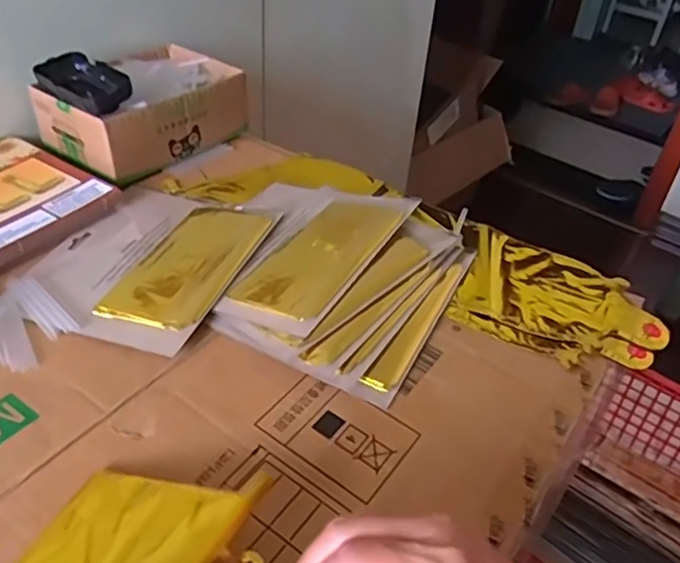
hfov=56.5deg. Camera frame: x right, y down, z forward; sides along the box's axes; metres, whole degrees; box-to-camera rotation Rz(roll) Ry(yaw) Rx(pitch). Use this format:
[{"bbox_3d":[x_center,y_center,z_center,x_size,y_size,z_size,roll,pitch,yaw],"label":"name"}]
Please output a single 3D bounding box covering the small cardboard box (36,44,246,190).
[{"bbox_3d":[-0.204,-0.190,0.659,0.133,0.062,0.184,31,47,26],"label":"small cardboard box"}]

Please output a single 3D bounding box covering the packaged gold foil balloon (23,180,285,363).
[{"bbox_3d":[-0.157,-0.026,0.522,0.160,0.014,0.186,17,42,13],"label":"packaged gold foil balloon"}]

